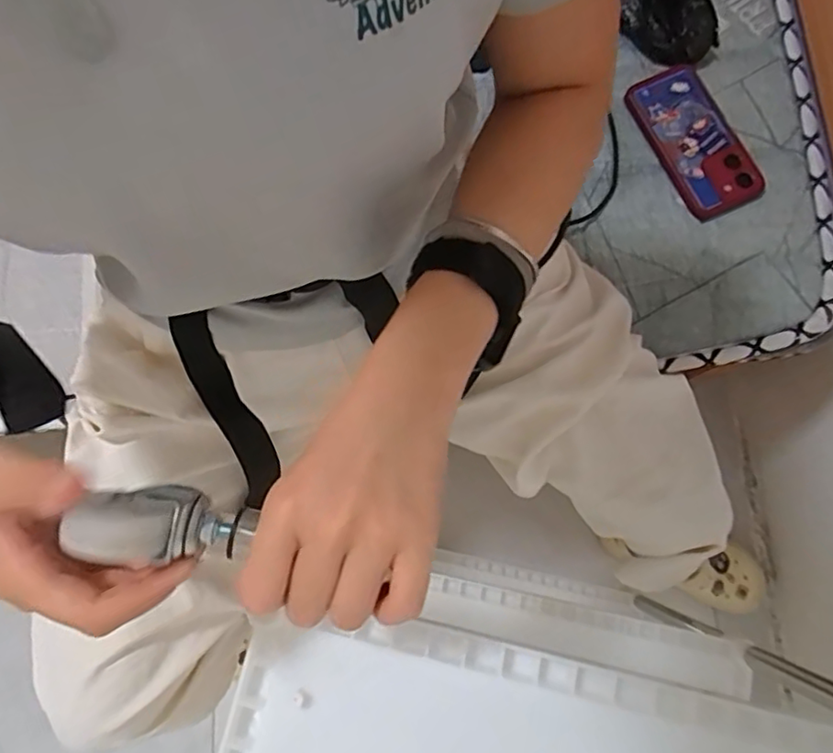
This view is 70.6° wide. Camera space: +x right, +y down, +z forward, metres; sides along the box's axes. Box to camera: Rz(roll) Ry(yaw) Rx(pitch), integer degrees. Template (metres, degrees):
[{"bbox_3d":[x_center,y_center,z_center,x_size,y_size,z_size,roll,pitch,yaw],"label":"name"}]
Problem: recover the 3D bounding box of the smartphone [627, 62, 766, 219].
[{"bbox_3d":[0.283,-0.243,0.605,0.077,0.013,0.166,-28,80,6],"label":"smartphone"}]

